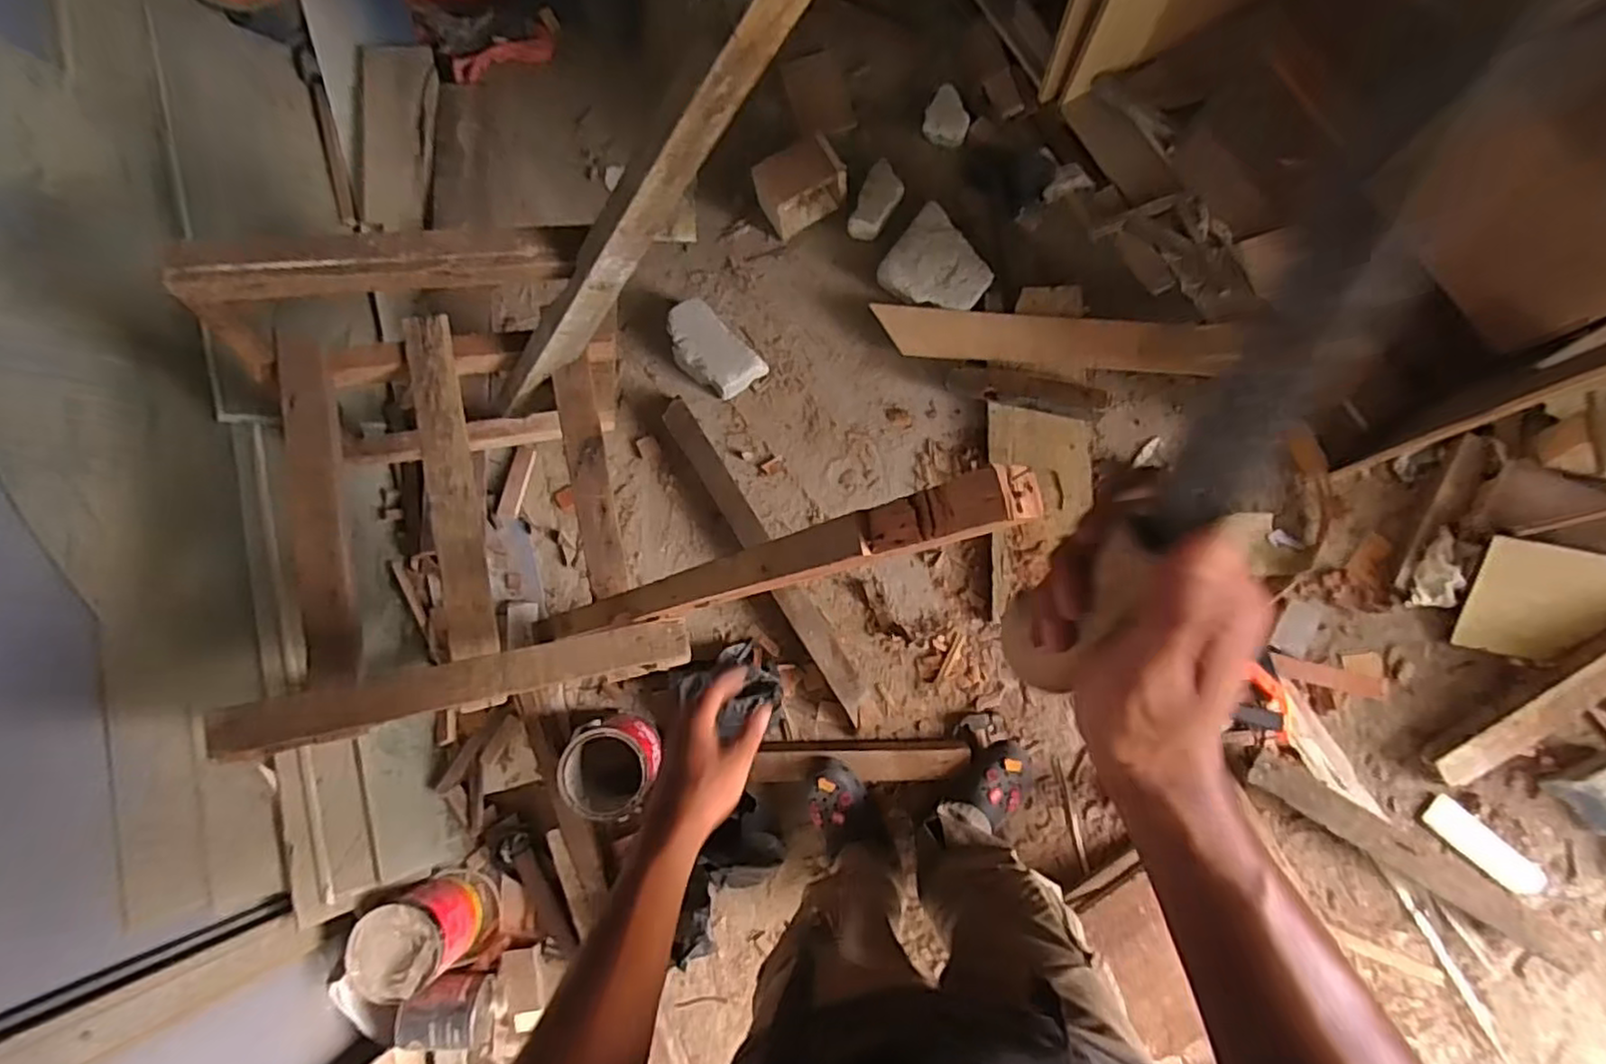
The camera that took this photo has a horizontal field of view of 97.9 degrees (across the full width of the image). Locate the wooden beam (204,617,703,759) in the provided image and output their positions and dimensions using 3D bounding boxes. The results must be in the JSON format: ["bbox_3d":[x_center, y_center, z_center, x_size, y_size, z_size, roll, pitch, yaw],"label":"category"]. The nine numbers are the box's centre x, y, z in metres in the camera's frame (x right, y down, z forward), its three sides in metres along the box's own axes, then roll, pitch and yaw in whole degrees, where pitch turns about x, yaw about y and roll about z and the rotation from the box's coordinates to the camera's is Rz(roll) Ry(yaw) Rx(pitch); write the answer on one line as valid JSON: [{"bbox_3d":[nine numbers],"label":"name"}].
[{"bbox_3d":[-0.377,0.173,0.796,0.492,0.039,0.058,-10,84,-18],"label":"wooden beam"}]

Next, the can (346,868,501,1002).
[{"bbox_3d":[-0.662,0.703,1.223,0.174,0.161,0.154,-28,79,0],"label":"can"}]

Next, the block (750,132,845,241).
[{"bbox_3d":[-0.005,-0.701,1.422,0.173,0.118,0.110,-25,79,0],"label":"block"}]

